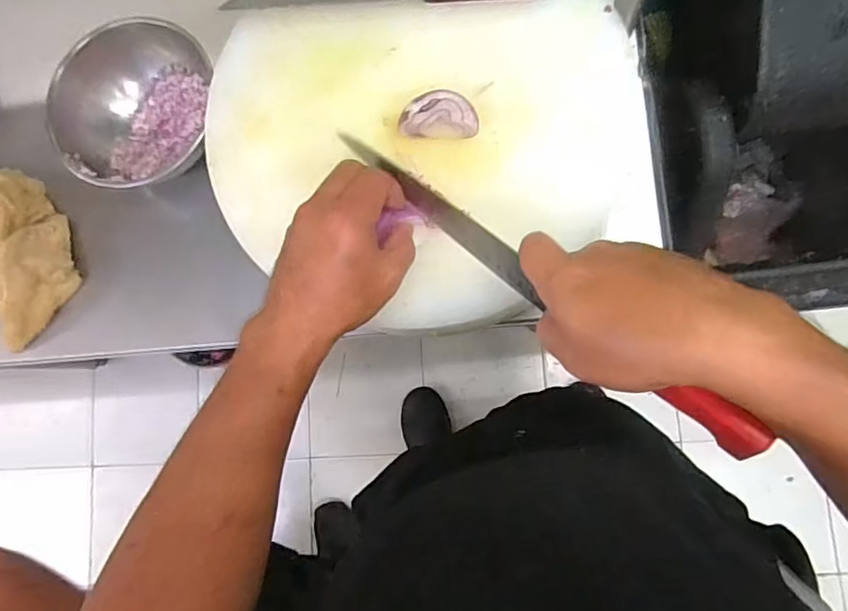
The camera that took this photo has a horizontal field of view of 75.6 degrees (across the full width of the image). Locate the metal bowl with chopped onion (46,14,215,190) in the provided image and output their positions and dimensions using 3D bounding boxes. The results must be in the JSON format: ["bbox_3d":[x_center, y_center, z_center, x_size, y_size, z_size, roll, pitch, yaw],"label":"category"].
[{"bbox_3d":[-0.295,-0.191,0.557,0.150,0.077,0.158,-1,83,7],"label":"metal bowl with chopped onion"}]

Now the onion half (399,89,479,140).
[{"bbox_3d":[0.012,-0.154,0.444,0.063,0.038,0.037,3,83,7],"label":"onion half"}]

